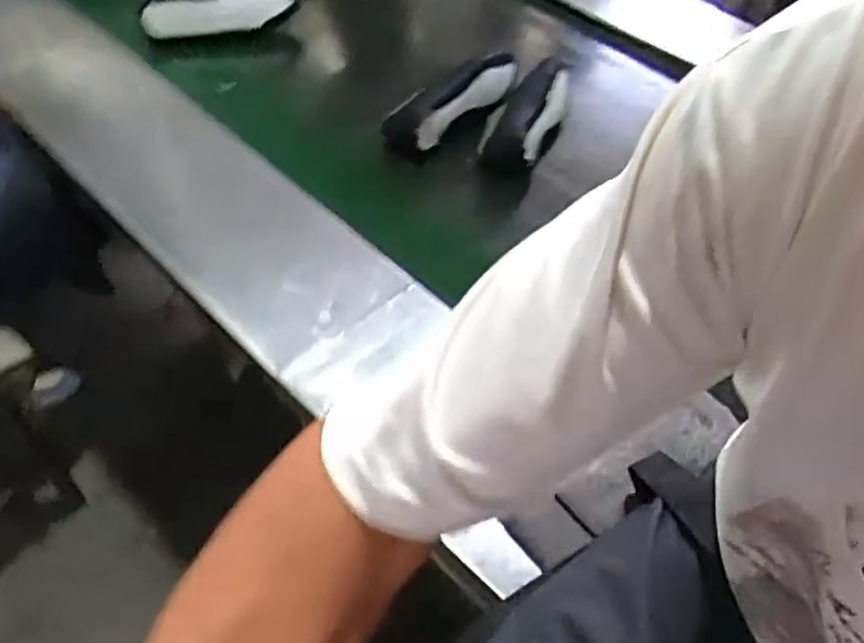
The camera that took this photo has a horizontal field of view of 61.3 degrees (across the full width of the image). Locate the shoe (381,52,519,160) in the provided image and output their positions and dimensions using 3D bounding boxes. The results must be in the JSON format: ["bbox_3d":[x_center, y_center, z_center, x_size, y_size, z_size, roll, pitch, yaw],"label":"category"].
[{"bbox_3d":[0.029,-0.362,1.171,0.301,0.074,0.084,-35,60,-28],"label":"shoe"}]

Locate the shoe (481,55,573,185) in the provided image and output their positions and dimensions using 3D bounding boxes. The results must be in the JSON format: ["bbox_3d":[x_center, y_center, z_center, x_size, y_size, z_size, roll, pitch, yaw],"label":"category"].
[{"bbox_3d":[0.164,-0.338,1.210,0.086,0.089,0.248,19,52,12],"label":"shoe"}]

